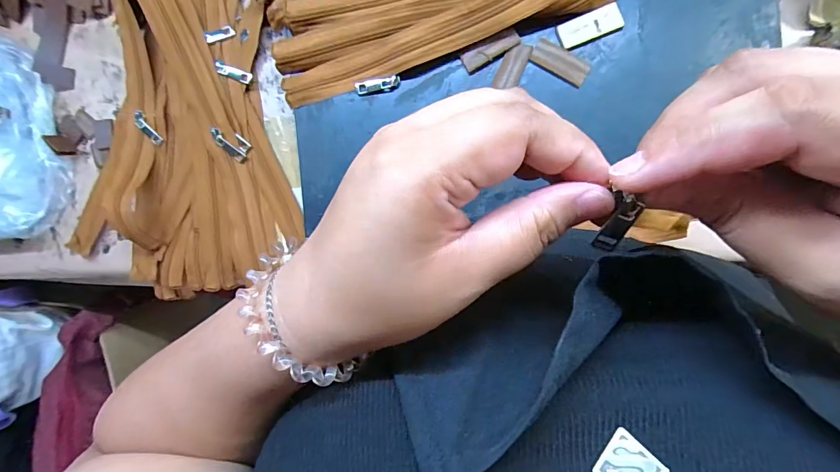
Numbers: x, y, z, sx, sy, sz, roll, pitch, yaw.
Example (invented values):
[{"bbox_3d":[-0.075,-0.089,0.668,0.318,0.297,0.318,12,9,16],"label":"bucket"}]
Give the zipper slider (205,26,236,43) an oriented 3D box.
[{"bbox_3d":[-0.195,-0.196,0.395,0.028,0.004,0.012,-27,89,-14],"label":"zipper slider"}]

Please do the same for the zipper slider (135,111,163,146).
[{"bbox_3d":[-0.278,-0.109,0.414,0.012,0.004,0.038,-33,102,8],"label":"zipper slider"}]

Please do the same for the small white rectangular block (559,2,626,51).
[{"bbox_3d":[0.140,-0.172,0.334,0.049,0.004,0.022,-18,90,8],"label":"small white rectangular block"}]

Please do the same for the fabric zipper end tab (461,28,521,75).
[{"bbox_3d":[0.060,-0.158,0.345,0.049,0.004,0.017,-28,95,14],"label":"fabric zipper end tab"}]

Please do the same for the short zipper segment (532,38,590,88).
[{"bbox_3d":[0.117,-0.146,0.340,0.049,0.004,0.020,33,96,5],"label":"short zipper segment"}]

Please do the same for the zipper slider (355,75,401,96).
[{"bbox_3d":[-0.038,-0.135,0.364,0.040,0.006,0.011,-7,92,8],"label":"zipper slider"}]

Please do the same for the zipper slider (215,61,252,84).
[{"bbox_3d":[-0.182,-0.159,0.395,0.036,0.006,0.012,22,95,-6],"label":"zipper slider"}]

